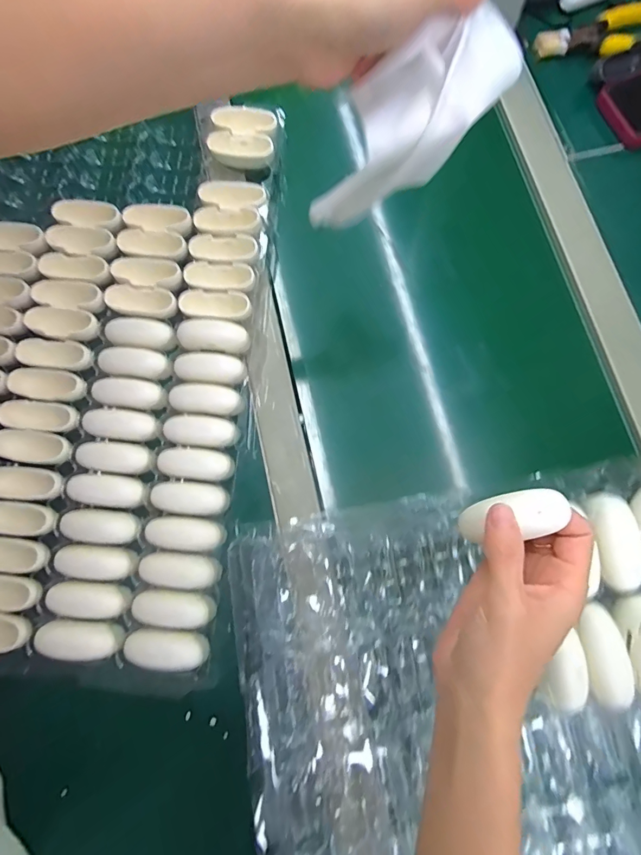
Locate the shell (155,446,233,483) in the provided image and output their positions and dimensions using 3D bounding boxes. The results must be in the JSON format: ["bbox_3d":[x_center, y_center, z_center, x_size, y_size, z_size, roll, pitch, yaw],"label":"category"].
[{"bbox_3d":[-0.115,0.034,0.377,0.067,0.013,0.028,3,77,3],"label":"shell"}]

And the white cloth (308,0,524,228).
[{"bbox_3d":[0.044,-0.181,0.266,0.058,0.152,0.038,-6,72,-42],"label":"white cloth"}]

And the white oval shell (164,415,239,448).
[{"bbox_3d":[-0.111,0.004,0.385,0.066,0.016,0.028,3,77,3],"label":"white oval shell"}]

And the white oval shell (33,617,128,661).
[{"bbox_3d":[-0.202,0.177,0.346,0.069,0.012,0.029,2,77,3],"label":"white oval shell"}]

